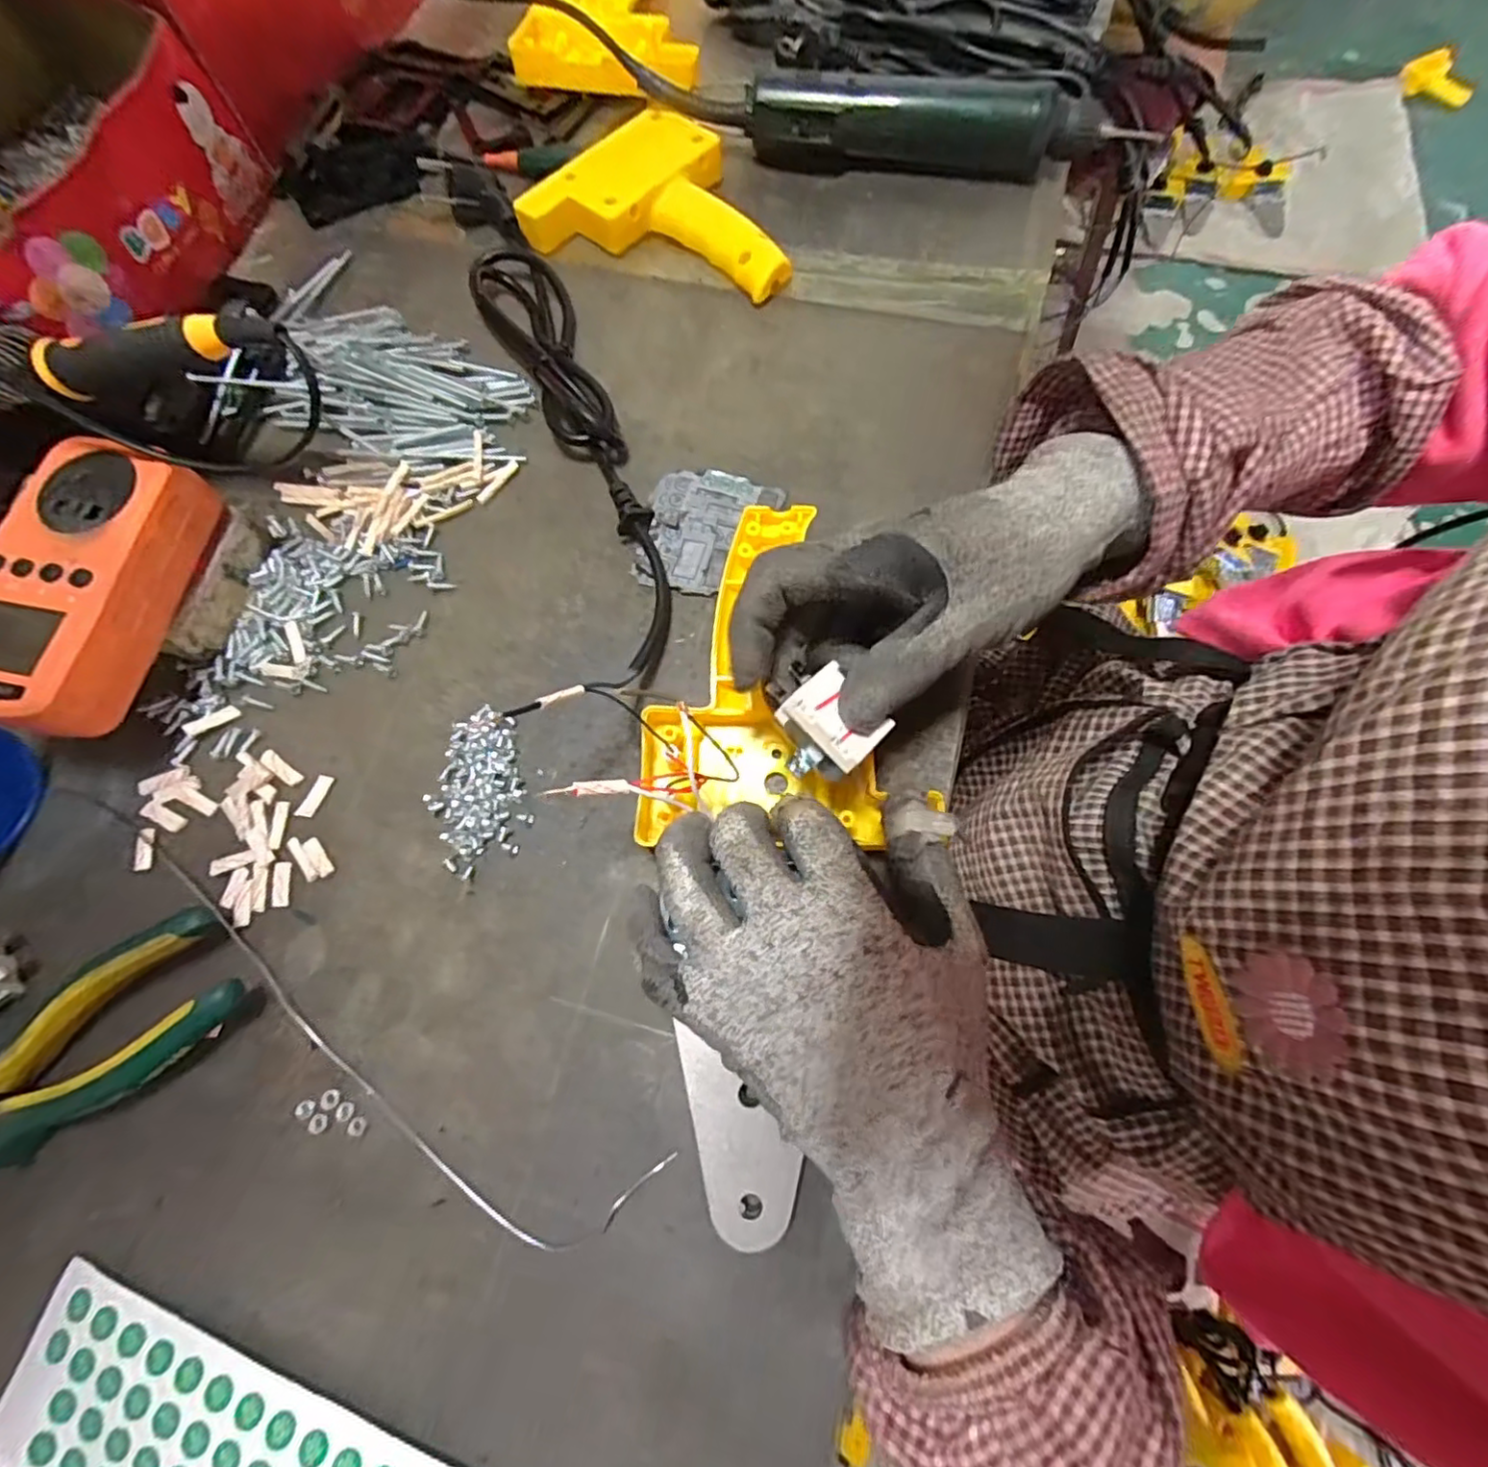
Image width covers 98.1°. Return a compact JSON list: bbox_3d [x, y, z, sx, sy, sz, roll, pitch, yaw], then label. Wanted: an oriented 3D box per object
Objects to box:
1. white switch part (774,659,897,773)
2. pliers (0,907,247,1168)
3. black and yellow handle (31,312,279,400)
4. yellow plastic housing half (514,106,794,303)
[{"bbox_3d":[0.036,-0.008,0.242,0.036,0.011,0.031,42,77,14],"label":"white switch part"},{"bbox_3d":[-0.282,0.138,0.252,0.175,0.025,0.049,-33,74,-9],"label":"pliers"},{"bbox_3d":[-0.258,-0.167,0.283,0.129,0.024,0.015,0,71,17],"label":"black and yellow handle"},{"bbox_3d":[-0.043,-0.332,0.402,0.162,0.025,0.107,16,73,7],"label":"yellow plastic housing half"}]

